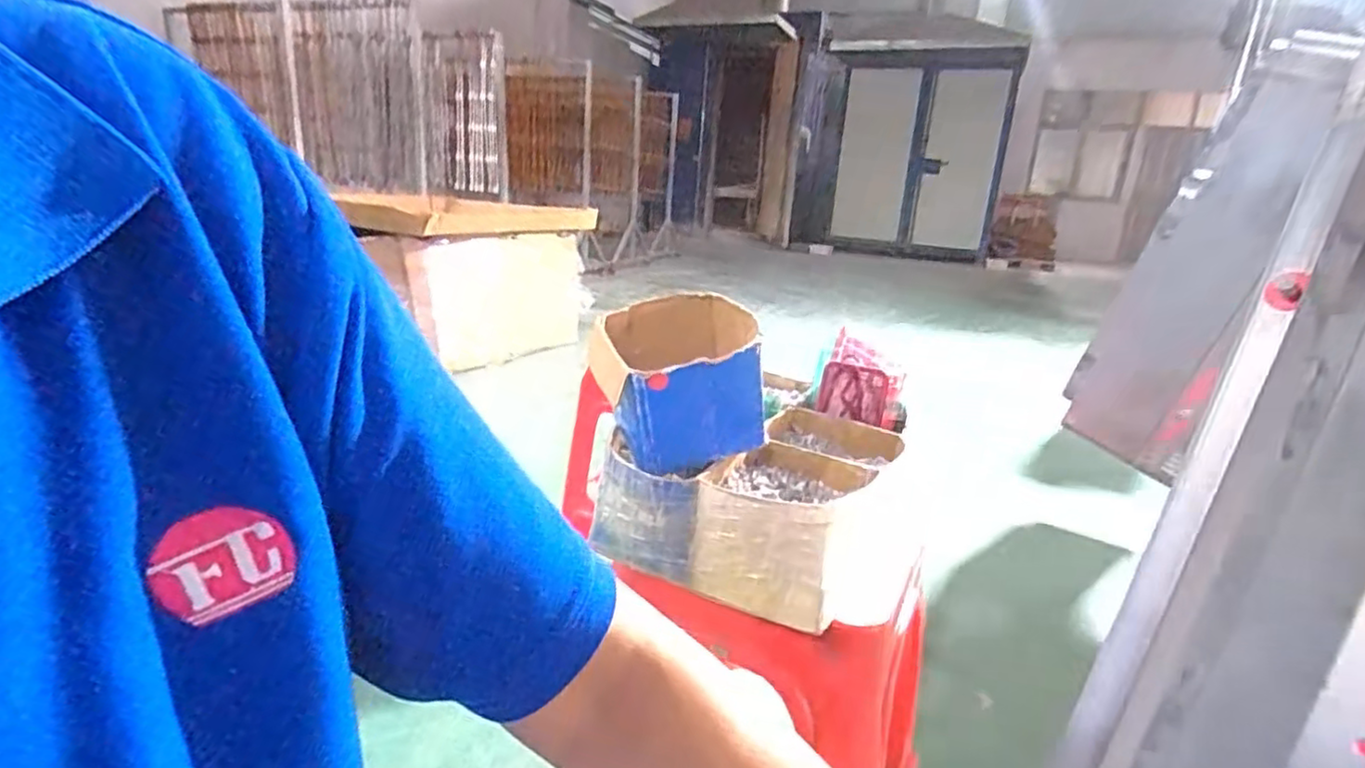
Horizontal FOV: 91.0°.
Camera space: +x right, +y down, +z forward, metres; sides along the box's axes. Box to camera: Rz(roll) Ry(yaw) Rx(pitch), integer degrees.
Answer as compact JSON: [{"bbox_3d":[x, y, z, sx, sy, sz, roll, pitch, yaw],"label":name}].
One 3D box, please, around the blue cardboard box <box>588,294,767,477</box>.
[{"bbox_3d":[-0.002,-0.013,0.679,0.153,0.120,0.164,-13,34,-13],"label":"blue cardboard box"}]

